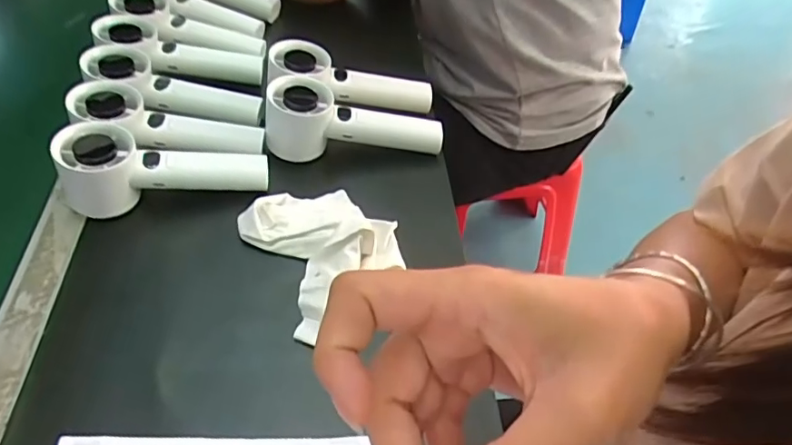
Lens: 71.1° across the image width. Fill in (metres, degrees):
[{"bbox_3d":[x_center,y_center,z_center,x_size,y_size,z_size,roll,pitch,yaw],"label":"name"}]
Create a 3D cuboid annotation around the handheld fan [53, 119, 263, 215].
[{"bbox_3d":[-0.188,-0.043,0.456,0.158,0.057,0.051,0,48,-17],"label":"handheld fan"}]

